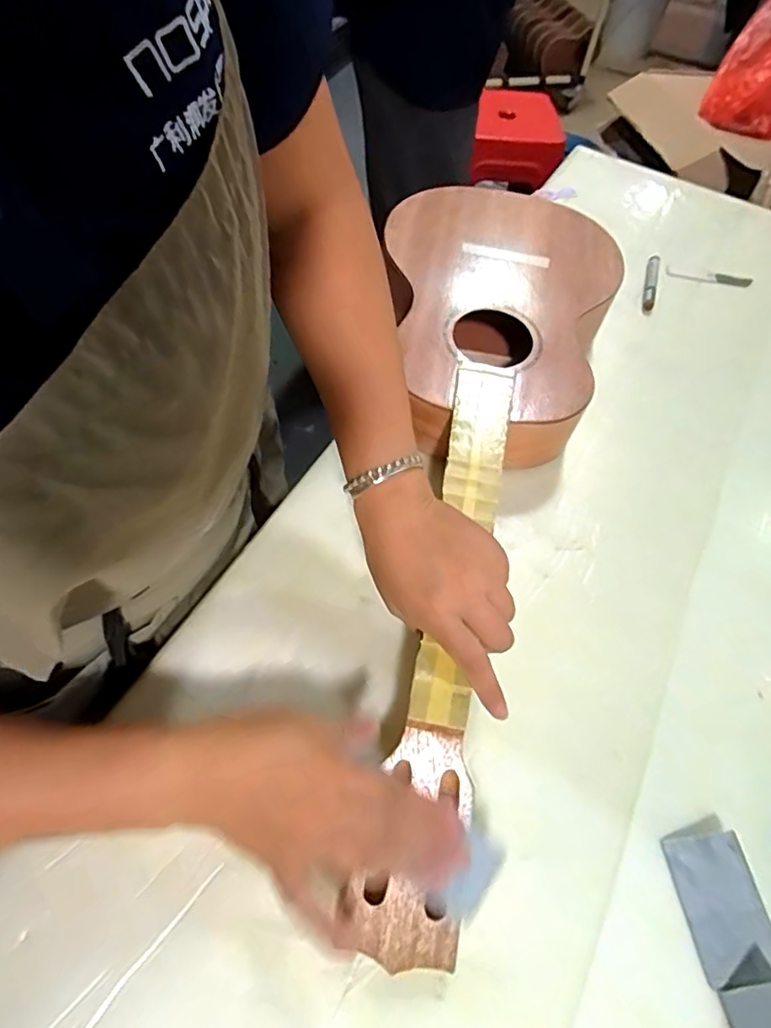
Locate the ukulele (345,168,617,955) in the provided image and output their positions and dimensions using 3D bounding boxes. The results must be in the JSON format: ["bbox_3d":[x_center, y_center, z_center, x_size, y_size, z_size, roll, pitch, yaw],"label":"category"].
[{"bbox_3d":[0.054,-0.040,0.459,0.196,0.060,0.645,13,62,3],"label":"ukulele"}]

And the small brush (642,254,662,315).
[{"bbox_3d":[0.305,-0.263,0.666,0.014,0.018,0.098,17,58,6],"label":"small brush"}]

